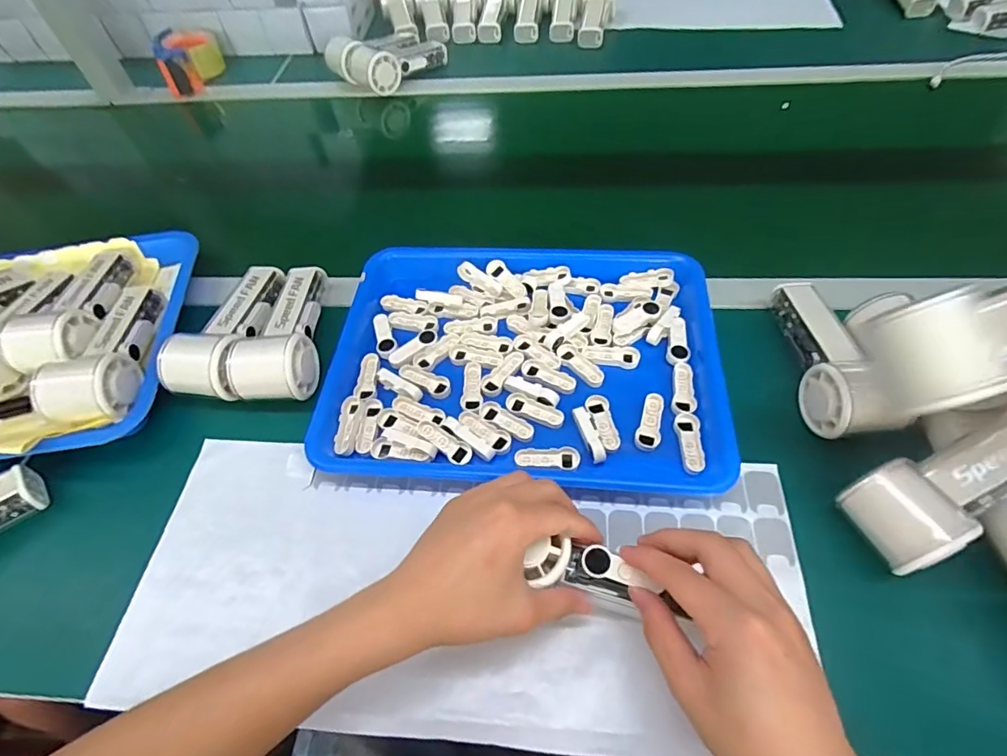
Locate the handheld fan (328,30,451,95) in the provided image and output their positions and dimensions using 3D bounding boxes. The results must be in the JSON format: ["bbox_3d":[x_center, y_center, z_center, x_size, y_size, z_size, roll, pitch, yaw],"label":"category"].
[{"bbox_3d":[-0.181,-0.518,0.791,0.168,0.048,0.122,-38,60,-20],"label":"handheld fan"}]

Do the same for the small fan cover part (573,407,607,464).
[{"bbox_3d":[0.069,0.046,0.400,0.015,0.013,0.049,-11,55,-3],"label":"small fan cover part"}]

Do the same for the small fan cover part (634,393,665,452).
[{"bbox_3d":[0.122,0.035,0.409,0.019,0.007,0.049,13,57,13],"label":"small fan cover part"}]

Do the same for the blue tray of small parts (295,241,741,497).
[{"bbox_3d":[0.018,-0.024,0.452,0.332,0.029,0.246,2,55,6],"label":"blue tray of small parts"}]

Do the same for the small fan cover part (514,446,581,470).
[{"bbox_3d":[0.035,0.064,0.400,0.051,0.007,0.017,3,55,6],"label":"small fan cover part"}]

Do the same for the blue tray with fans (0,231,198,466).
[{"bbox_3d":[-0.464,-0.041,0.459,0.313,0.088,0.269,-6,55,1],"label":"blue tray with fans"}]

